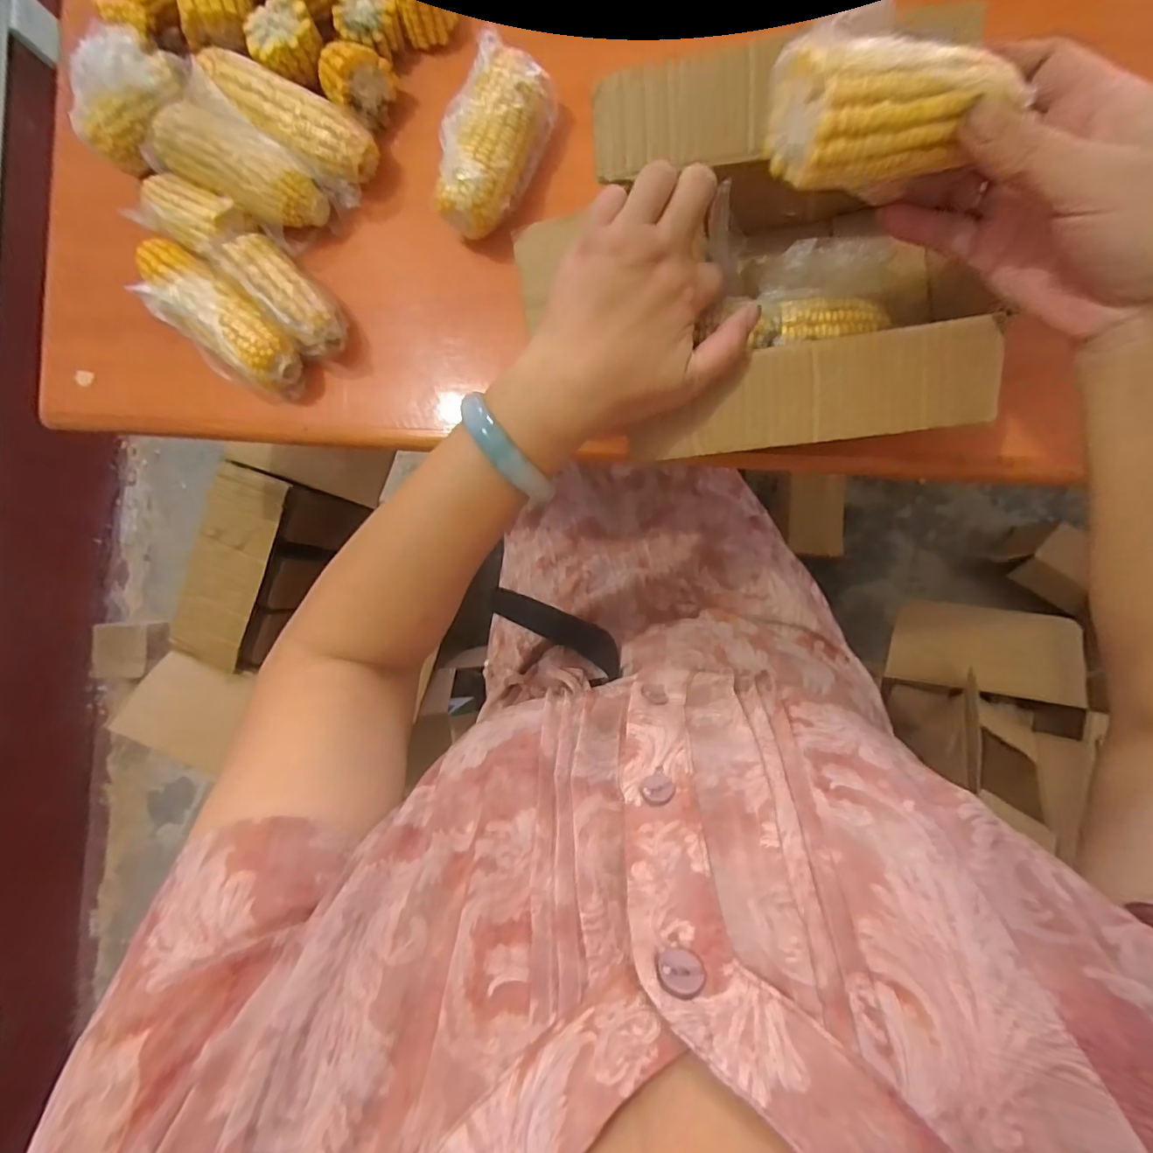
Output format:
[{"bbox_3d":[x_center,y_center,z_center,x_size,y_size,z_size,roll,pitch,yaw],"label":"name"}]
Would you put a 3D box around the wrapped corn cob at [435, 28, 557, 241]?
[{"bbox_3d":[-0.061,-0.308,0.385,0.054,0.045,0.125,22,94,8],"label":"wrapped corn cob"}]

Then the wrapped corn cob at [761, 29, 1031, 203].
[{"bbox_3d":[0.125,-0.190,0.220,0.084,0.038,0.043,4,91,9],"label":"wrapped corn cob"}]

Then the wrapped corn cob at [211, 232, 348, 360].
[{"bbox_3d":[-0.219,-0.211,0.414,0.098,0.049,0.048,44,97,6],"label":"wrapped corn cob"}]

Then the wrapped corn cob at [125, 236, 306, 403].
[{"bbox_3d":[-0.281,-0.202,0.424,0.158,0.047,0.059,41,97,7],"label":"wrapped corn cob"}]

